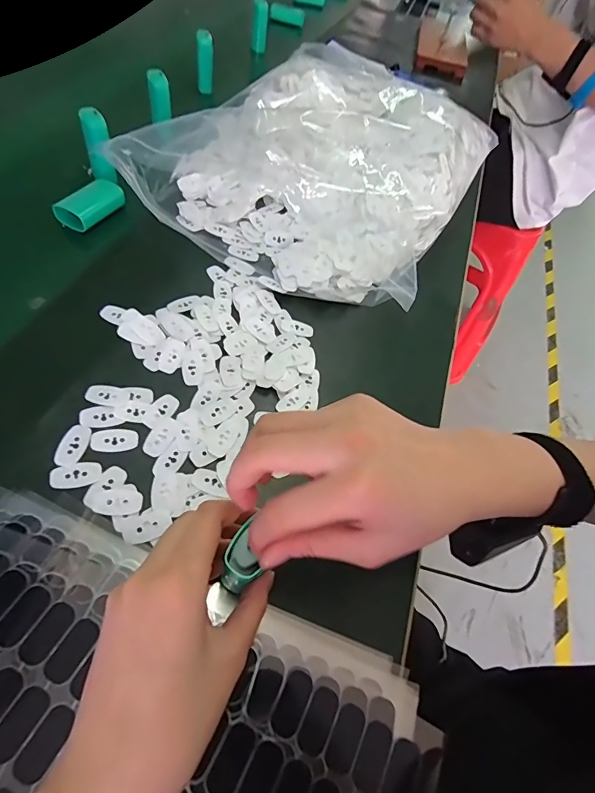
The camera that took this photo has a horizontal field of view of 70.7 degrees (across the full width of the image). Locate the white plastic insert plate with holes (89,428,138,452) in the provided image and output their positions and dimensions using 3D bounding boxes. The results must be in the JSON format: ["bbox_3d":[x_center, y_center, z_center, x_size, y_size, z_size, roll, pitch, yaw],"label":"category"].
[{"bbox_3d":[-0.130,0.031,0.298,0.031,0.004,0.017,1,62,-17],"label":"white plastic insert plate with holes"}]

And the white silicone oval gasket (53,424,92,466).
[{"bbox_3d":[-0.154,0.033,0.288,0.017,0.005,0.030,12,55,-3],"label":"white silicone oval gasket"}]

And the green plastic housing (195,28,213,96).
[{"bbox_3d":[-0.130,-0.471,0.593,0.022,0.073,0.019,0,56,-12],"label":"green plastic housing"}]

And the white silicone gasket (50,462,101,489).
[{"bbox_3d":[-0.147,0.053,0.279,0.030,0.004,0.017,-12,61,-28],"label":"white silicone gasket"}]

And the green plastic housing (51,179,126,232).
[{"bbox_3d":[-0.208,-0.195,0.427,0.032,0.026,0.066,26,55,6],"label":"green plastic housing"}]

